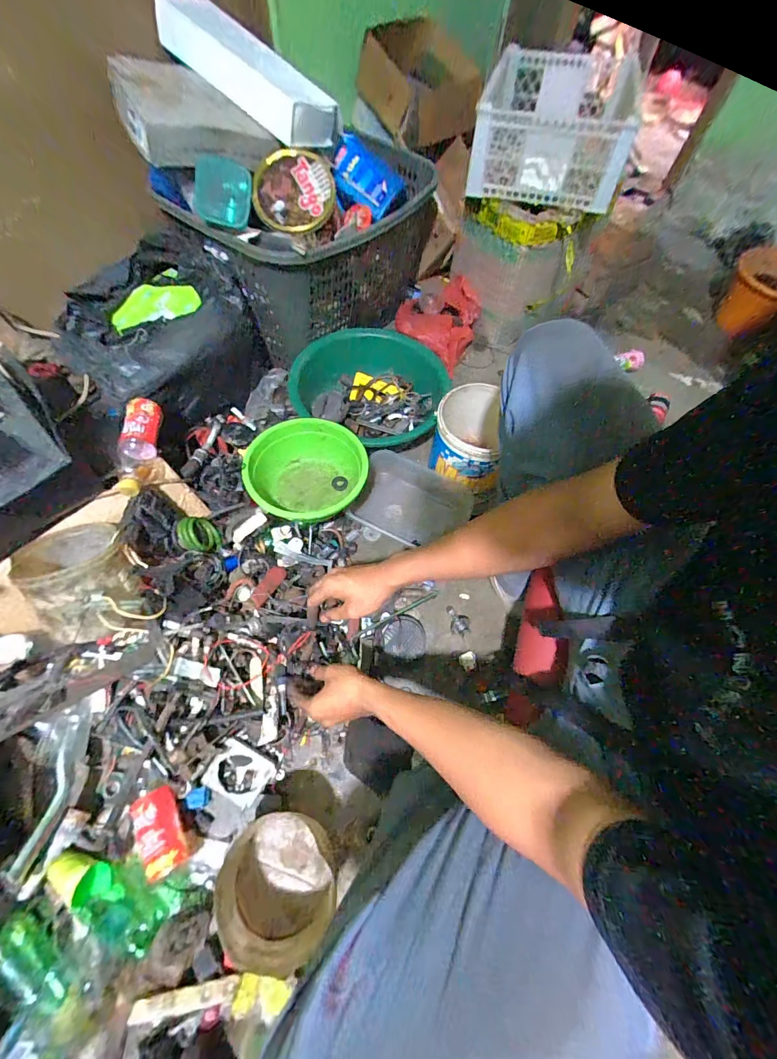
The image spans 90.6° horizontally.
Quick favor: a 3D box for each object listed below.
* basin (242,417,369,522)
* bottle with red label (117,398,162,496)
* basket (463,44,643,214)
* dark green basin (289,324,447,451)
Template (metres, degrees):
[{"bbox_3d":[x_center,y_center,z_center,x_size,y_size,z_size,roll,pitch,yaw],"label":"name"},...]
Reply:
[{"bbox_3d":[-0.155,-0.097,0.753,0.218,0.108,0.216,1,63,-3],"label":"basin"},{"bbox_3d":[-0.437,-0.138,0.675,0.056,0.065,0.188,-1,63,-4],"label":"bottle with red label"},{"bbox_3d":[0.378,-0.897,0.857,0.309,0.153,0.422,20,64,7],"label":"basket"},{"bbox_3d":[-0.015,-0.338,0.926,0.337,0.102,0.326,1,63,-3],"label":"dark green basin"}]

